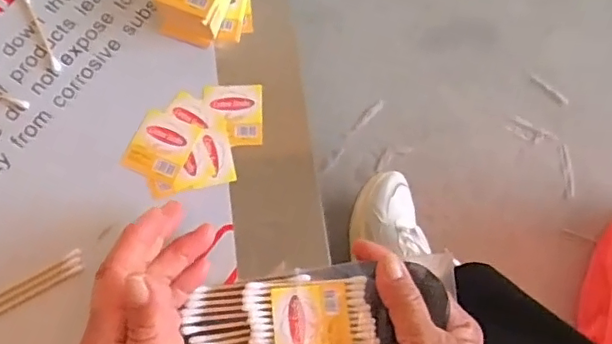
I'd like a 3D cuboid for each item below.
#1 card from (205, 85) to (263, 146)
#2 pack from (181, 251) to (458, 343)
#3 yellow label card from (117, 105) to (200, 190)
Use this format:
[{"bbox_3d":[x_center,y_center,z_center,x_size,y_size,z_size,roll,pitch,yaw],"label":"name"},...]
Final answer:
[{"bbox_3d":[-0.047,-0.039,0.381,0.037,0.004,0.044,-4,72,-3],"label":"card"},{"bbox_3d":[0.010,0.087,0.337,0.151,0.010,0.060,-6,72,-3],"label":"pack"},{"bbox_3d":[-0.094,-0.016,0.376,0.039,0.004,0.043,25,78,7],"label":"yellow label card"}]

